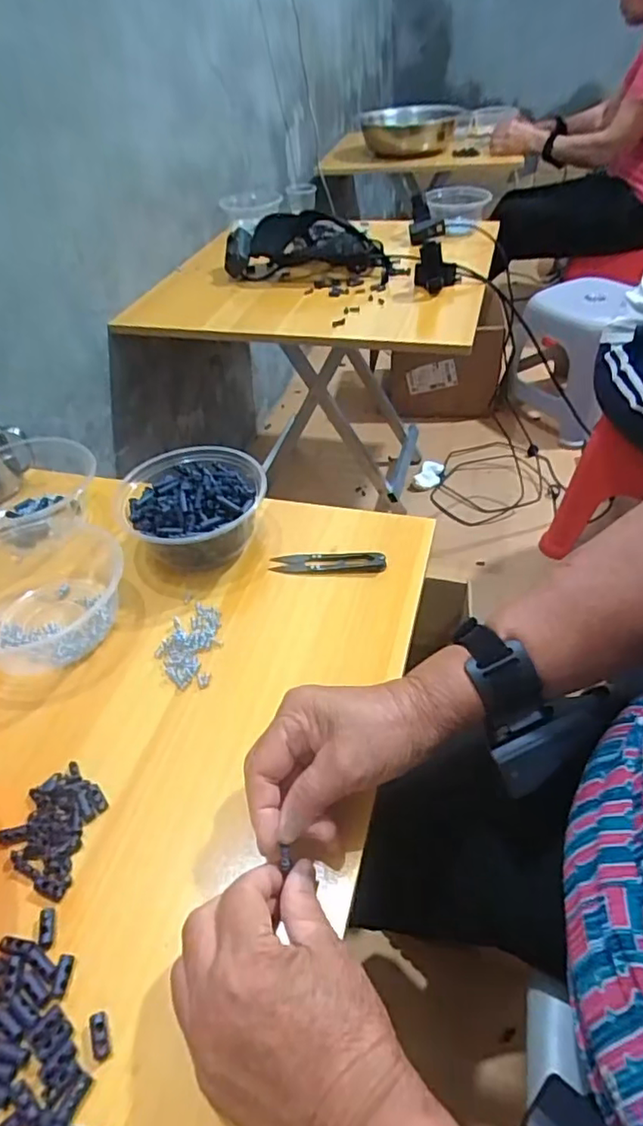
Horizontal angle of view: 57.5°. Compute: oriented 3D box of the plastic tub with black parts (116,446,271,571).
[{"bbox_3d":[-0.113,-0.045,0.545,0.132,0.073,0.125,-3,43,3],"label":"plastic tub with black parts"}]

